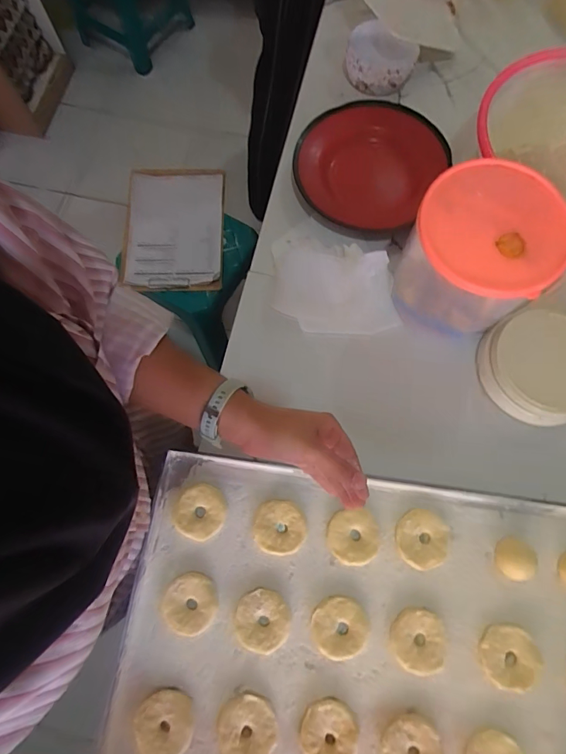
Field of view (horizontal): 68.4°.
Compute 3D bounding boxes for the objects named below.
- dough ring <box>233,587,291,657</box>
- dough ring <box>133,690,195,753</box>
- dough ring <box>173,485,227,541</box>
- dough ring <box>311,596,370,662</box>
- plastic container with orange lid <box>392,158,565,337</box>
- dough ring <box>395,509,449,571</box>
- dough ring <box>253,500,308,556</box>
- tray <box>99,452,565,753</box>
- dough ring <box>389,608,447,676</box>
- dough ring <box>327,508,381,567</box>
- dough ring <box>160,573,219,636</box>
[{"bbox_3d":[-0.021,0.258,0.441,0.055,0.009,0.058,0,74,1],"label":"dough ring"},{"bbox_3d":[-0.115,0.347,0.412,0.056,0.009,0.059,0,74,1],"label":"dough ring"},{"bbox_3d":[-0.094,0.153,0.472,0.056,0.010,0.059,0,74,1],"label":"dough ring"},{"bbox_3d":[0.059,0.262,0.434,0.057,0.012,0.057,0,74,1],"label":"dough ring"},{"bbox_3d":[0.211,-0.131,0.471,0.143,0.136,0.142,37,78,10],"label":"plastic container with orange lid"},{"bbox_3d":[0.152,0.178,0.457,0.056,0.007,0.060,0,74,1],"label":"dough ring"},{"bbox_3d":[-0.003,0.168,0.465,0.057,0.010,0.055,0,74,1],"label":"dough ring"},{"bbox_3d":[0.143,0.314,0.419,0.610,0.022,0.387,8,74,3],"label":"tray"},{"bbox_3d":[0.139,0.272,0.428,0.056,0.007,0.058,0,74,1],"label":"dough ring"},{"bbox_3d":[0.078,0.177,0.460,0.056,0.007,0.056,0,74,1],"label":"dough ring"},{"bbox_3d":[-0.098,0.240,0.441,0.055,0.008,0.057,0,74,1],"label":"dough ring"}]

